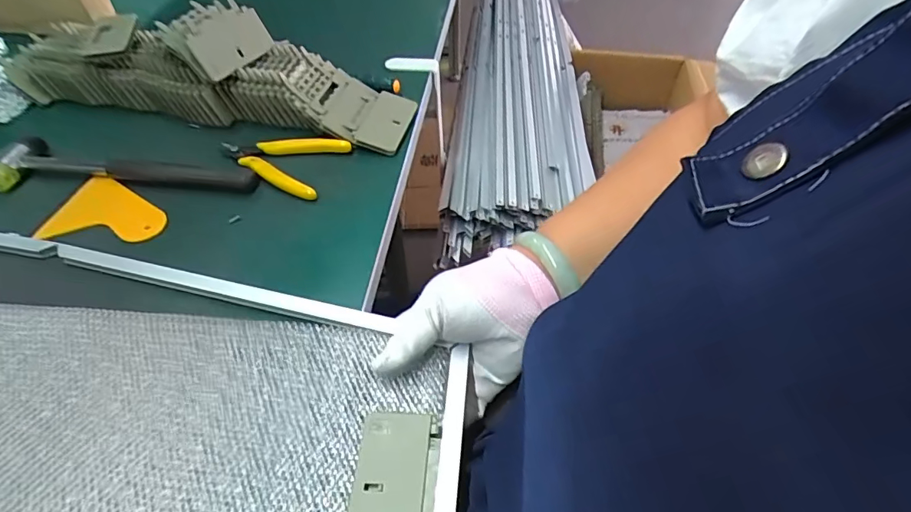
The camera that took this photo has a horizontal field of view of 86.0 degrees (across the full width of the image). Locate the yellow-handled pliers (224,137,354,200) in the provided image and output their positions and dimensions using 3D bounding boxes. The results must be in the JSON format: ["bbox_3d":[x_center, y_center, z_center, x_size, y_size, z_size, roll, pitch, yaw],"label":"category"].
[{"bbox_3d":[-0.167,-0.093,0.460,0.113,0.016,0.073,14,50,12],"label":"yellow-handled pliers"}]

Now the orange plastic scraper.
[{"bbox_3d":[-0.303,-0.030,0.419,0.098,0.007,0.073,29,62,19],"label":"orange plastic scraper"}]

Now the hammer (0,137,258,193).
[{"bbox_3d":[-0.299,-0.081,0.448,0.239,0.022,0.051,1,49,1],"label":"hammer"}]

